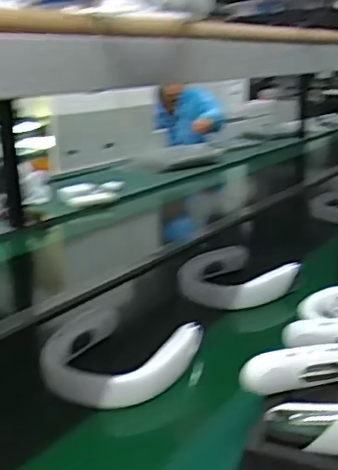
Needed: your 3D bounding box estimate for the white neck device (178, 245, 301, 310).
[{"bbox_3d":[0.122,0.079,1.141,0.188,0.064,0.196,-24,30,-21],"label":"white neck device"}]

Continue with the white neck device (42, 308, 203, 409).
[{"bbox_3d":[-0.074,0.169,0.856,0.197,0.058,0.192,10,18,32],"label":"white neck device"}]

